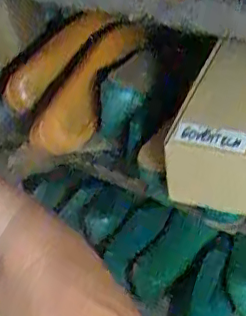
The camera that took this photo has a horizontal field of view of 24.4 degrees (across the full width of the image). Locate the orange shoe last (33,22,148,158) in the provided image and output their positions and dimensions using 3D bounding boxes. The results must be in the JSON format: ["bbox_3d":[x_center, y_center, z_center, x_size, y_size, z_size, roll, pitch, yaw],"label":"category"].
[{"bbox_3d":[-0.052,-0.102,0.841,0.071,0.274,0.085,29,37,-16],"label":"orange shoe last"}]

